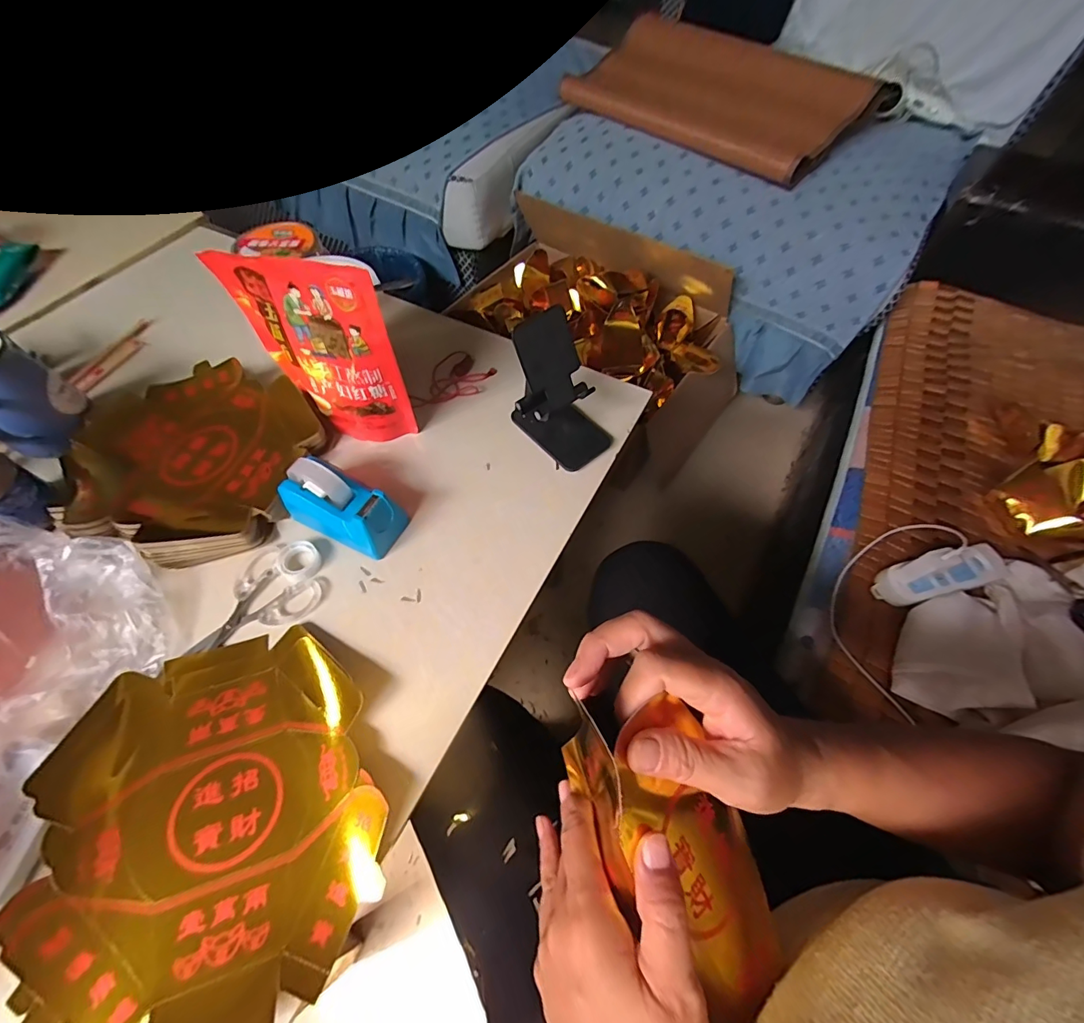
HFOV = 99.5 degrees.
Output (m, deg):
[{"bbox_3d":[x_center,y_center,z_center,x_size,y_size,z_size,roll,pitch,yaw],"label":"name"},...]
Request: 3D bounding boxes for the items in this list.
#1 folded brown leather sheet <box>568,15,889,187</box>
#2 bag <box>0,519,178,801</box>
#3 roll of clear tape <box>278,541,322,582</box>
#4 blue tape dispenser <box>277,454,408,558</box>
[{"bbox_3d":[0.367,-0.915,1.012,0.333,0.119,0.639,-36,65,-19],"label":"folded brown leather sheet"},{"bbox_3d":[-0.419,0.106,0.361,0.176,0.074,0.193,30,64,17],"label":"bag"},{"bbox_3d":[-0.229,0.047,0.434,0.034,0.010,0.041,-22,62,-12],"label":"roll of clear tape"},{"bbox_3d":[-0.192,-0.009,0.434,0.110,0.069,0.054,21,62,13],"label":"blue tape dispenser"}]

